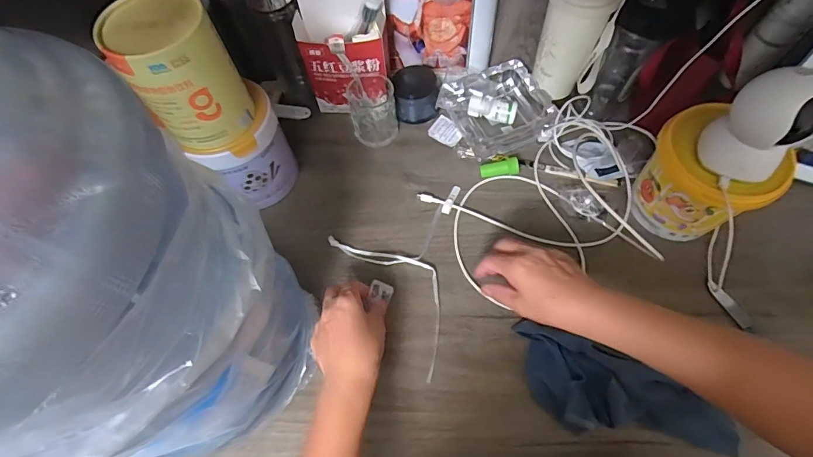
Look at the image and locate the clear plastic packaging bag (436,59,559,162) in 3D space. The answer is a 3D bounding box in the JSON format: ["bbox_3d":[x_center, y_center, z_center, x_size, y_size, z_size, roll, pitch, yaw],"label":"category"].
[{"bbox_3d":[0.135,-0.184,0.630,0.154,0.042,0.147,-17,64,-6],"label":"clear plastic packaging bag"}]

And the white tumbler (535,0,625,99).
[{"bbox_3d":[0.232,-0.270,0.565,0.096,0.163,0.067,23,67,13],"label":"white tumbler"}]

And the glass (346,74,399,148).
[{"bbox_3d":[-0.049,-0.176,0.622,0.068,0.083,0.070,-9,64,-2],"label":"glass"}]

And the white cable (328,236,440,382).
[{"bbox_3d":[-0.004,0.072,0.531,0.089,0.009,0.223,-34,67,-13],"label":"white cable"}]

